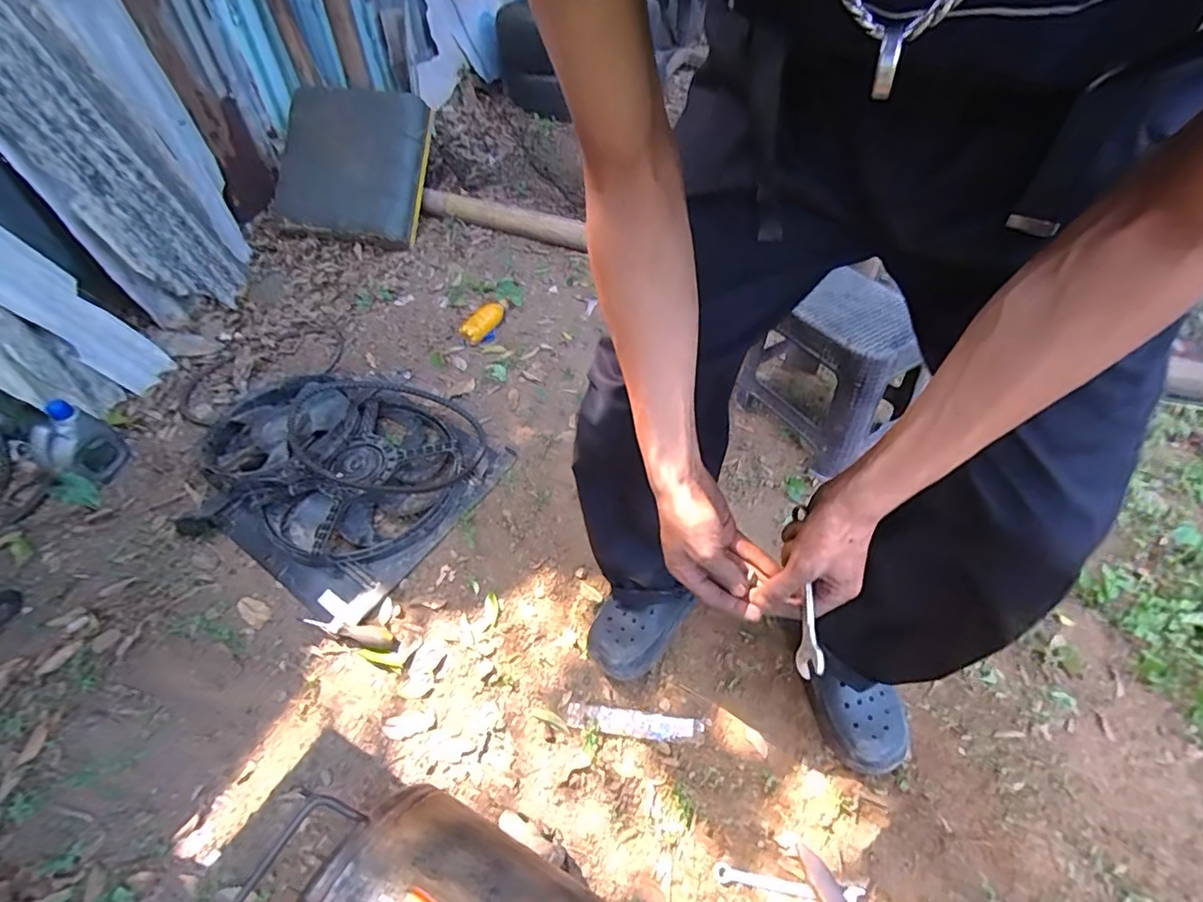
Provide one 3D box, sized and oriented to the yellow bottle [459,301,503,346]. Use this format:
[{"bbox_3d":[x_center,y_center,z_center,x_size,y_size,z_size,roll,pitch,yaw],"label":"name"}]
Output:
[{"bbox_3d":[-0.316,-0.343,1.465,0.053,0.055,0.149,25,54,21],"label":"yellow bottle"}]

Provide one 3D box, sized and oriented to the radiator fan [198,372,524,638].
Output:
[{"bbox_3d":[-0.556,0.015,1.164,0.596,0.129,0.518,26,55,25],"label":"radiator fan"}]

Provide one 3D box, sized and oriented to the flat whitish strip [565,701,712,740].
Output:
[{"bbox_3d":[0.053,0.417,0.843,0.214,0.007,0.038,3,50,10],"label":"flat whitish strip"}]

